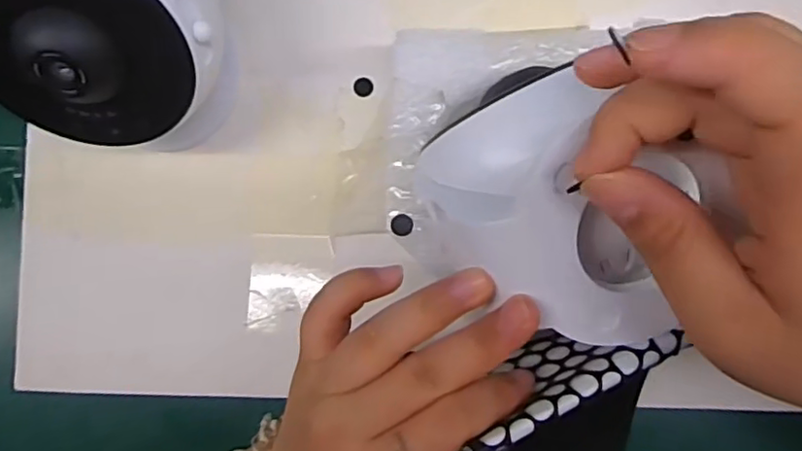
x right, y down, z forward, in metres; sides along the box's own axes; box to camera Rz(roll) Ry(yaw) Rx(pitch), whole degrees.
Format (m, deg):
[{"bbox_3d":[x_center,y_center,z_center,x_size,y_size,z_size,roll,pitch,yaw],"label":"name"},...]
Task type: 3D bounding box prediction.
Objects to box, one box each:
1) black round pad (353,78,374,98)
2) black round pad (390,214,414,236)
[{"bbox_3d":[-0.020,-0.073,0.325,0.010,0.004,0.010,-1,84,7],"label":"black round pad"},{"bbox_3d":[0.000,0.000,0.280,0.010,0.004,0.010,-1,84,7],"label":"black round pad"}]

